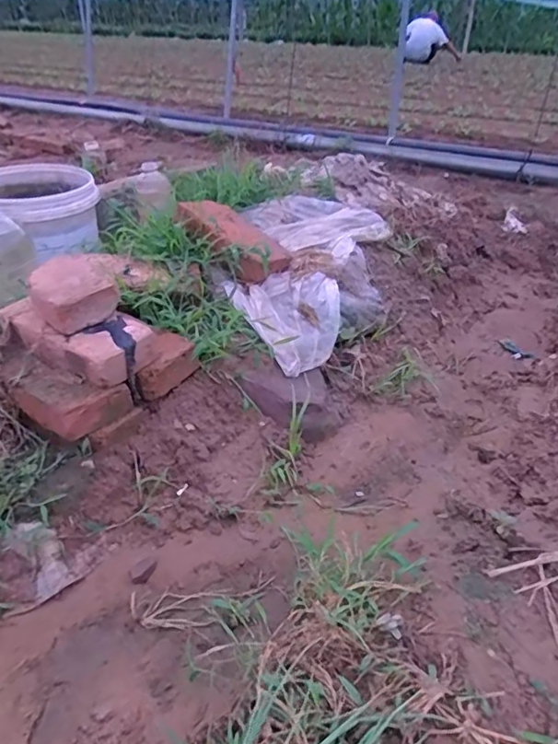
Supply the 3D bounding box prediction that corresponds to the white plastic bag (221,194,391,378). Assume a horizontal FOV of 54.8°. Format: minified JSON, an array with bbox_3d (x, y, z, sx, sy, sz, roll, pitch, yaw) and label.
[{"bbox_3d":[0.062,-0.213,1.081,0.301,0.062,0.562,13,48,1],"label":"white plastic bag"}]

